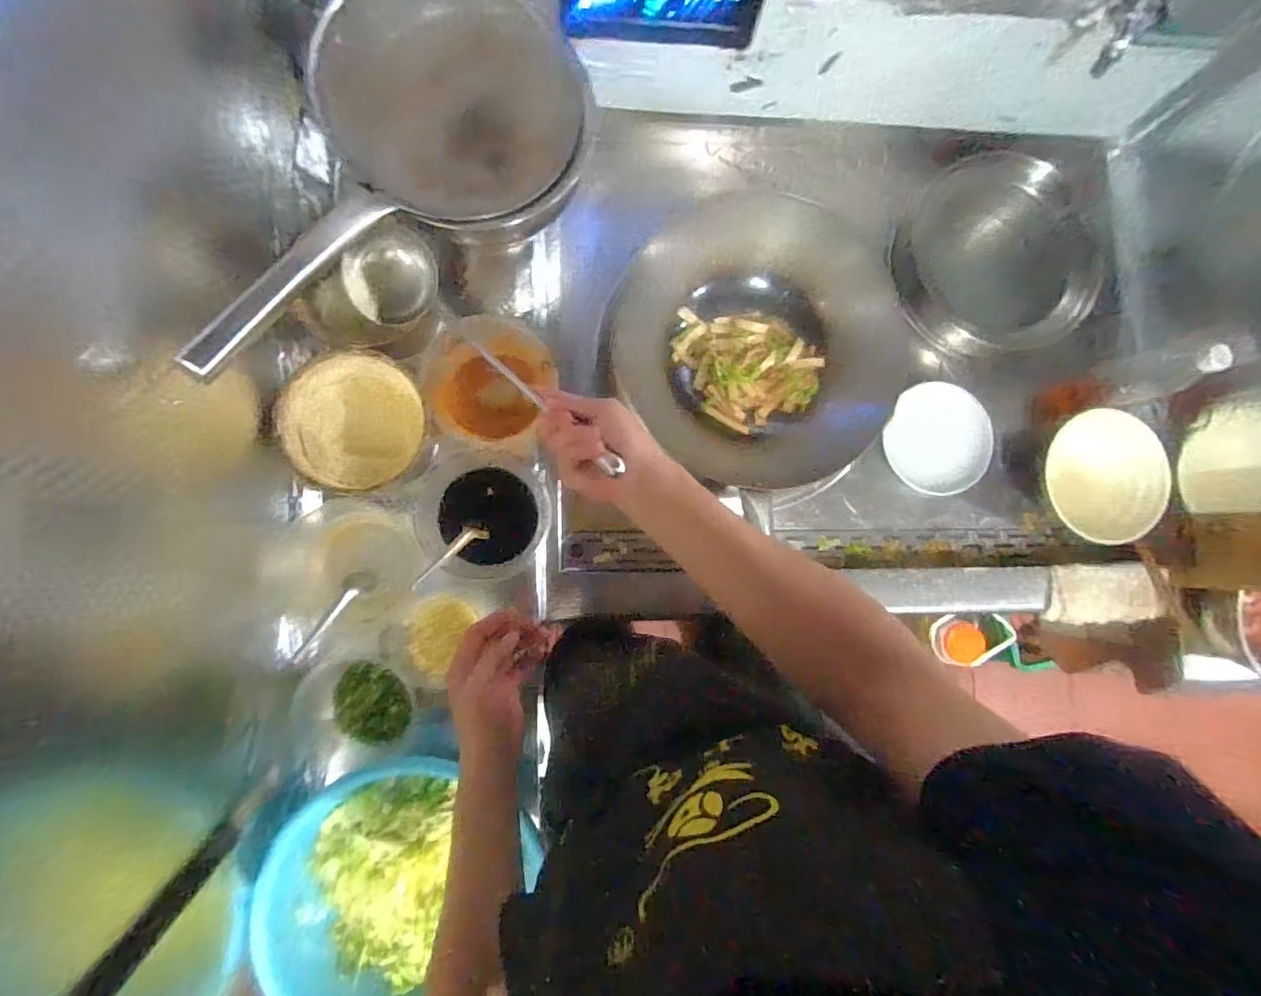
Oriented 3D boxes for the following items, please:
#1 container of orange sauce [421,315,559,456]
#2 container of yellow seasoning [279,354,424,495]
[{"bbox_3d":[-0.191,-0.148,0.781,0.147,0.138,0.178,29,83,-3],"label":"container of orange sauce"},{"bbox_3d":[-0.335,-0.095,0.694,0.159,0.074,0.170,19,84,-4],"label":"container of yellow seasoning"}]

